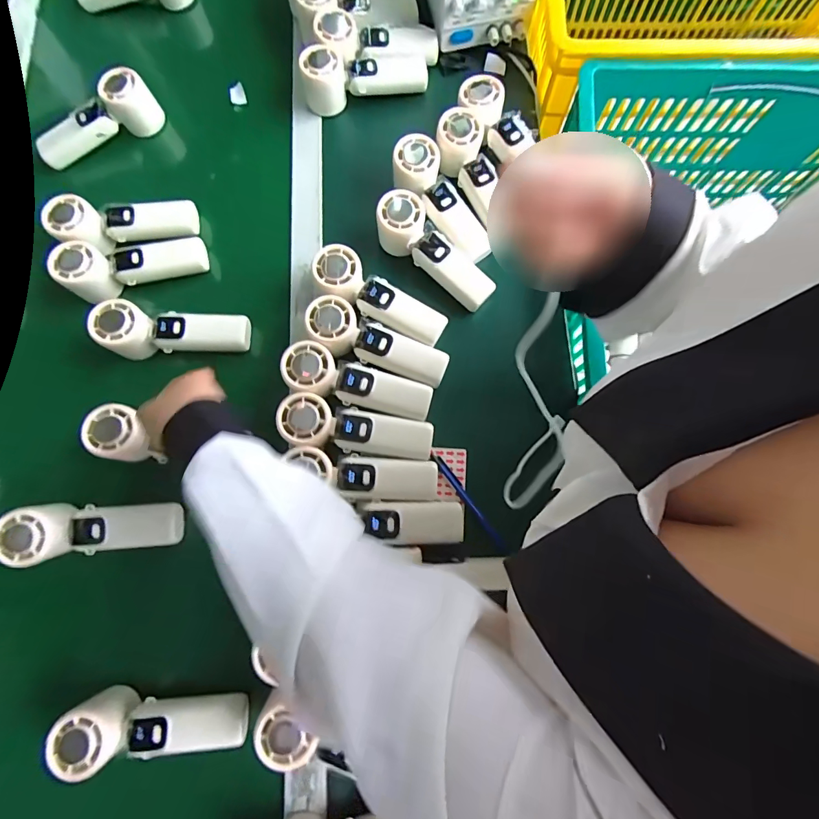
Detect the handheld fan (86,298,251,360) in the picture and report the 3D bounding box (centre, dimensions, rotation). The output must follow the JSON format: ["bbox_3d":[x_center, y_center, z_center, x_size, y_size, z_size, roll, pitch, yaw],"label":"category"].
[{"bbox_3d":[-0.276,-0.089,0.479,0.165,0.070,0.059,1,78,2],"label":"handheld fan"}]

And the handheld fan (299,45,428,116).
[{"bbox_3d":[-0.060,-0.450,0.540,0.164,0.060,0.051,-13,78,-1],"label":"handheld fan"}]

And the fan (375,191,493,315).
[{"bbox_3d":[0.032,-0.188,0.483,0.162,0.060,0.057,38,81,9],"label":"fan"}]

